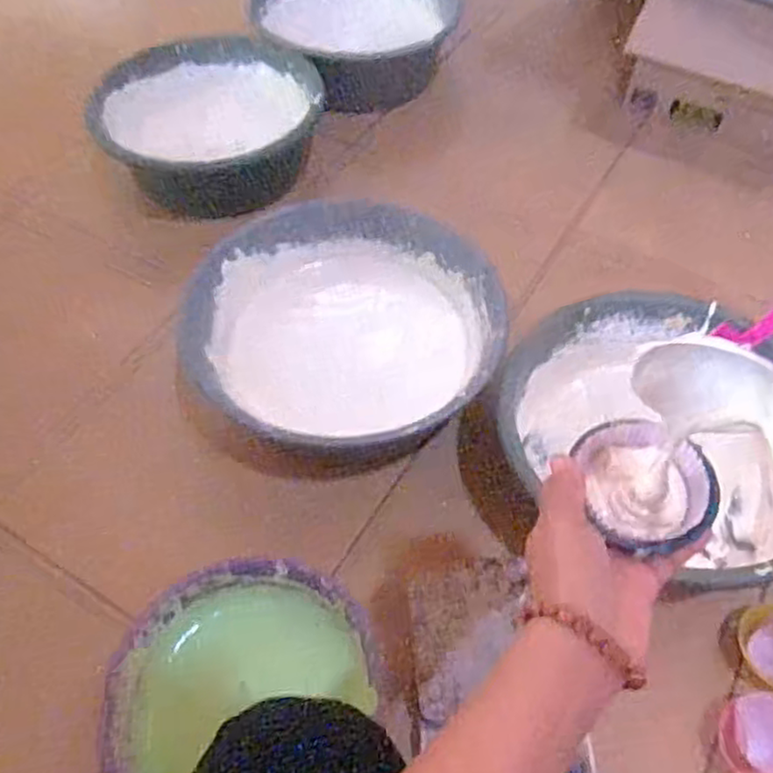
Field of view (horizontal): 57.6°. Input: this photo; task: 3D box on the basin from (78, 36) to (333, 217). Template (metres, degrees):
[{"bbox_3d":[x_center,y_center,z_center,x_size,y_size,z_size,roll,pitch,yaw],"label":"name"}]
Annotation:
[{"bbox_3d":[-0.292,-0.435,1.155,0.310,0.131,0.293,0,55,0],"label":"basin"}]

